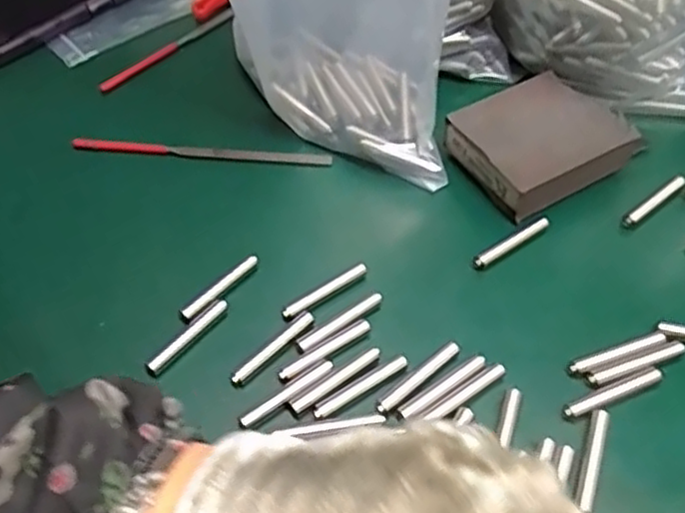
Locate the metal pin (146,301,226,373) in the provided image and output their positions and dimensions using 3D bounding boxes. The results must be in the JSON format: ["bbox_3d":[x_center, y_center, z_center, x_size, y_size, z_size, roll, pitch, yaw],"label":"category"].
[{"bbox_3d":[-0.074,0.038,0.339,0.006,0.004,0.048,32,58,24],"label":"metal pin"}]

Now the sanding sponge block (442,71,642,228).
[{"bbox_3d":[0.111,-0.064,0.401,0.082,0.031,0.067,-24,55,-18],"label":"sanding sponge block"}]

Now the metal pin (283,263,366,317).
[{"bbox_3d":[-0.008,0.017,0.354,0.049,0.004,0.006,-32,57,-22],"label":"metal pin"}]

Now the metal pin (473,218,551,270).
[{"bbox_3d":[0.090,-0.007,0.375,0.050,0.006,0.007,-28,56,-20],"label":"metal pin"}]

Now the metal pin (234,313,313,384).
[{"bbox_3d":[-0.032,0.042,0.331,0.007,0.004,0.049,36,60,26],"label":"metal pin"}]

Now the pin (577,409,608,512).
[{"bbox_3d":[0.104,0.083,0.295,0.006,0.007,0.044,17,53,14],"label":"pin"}]

